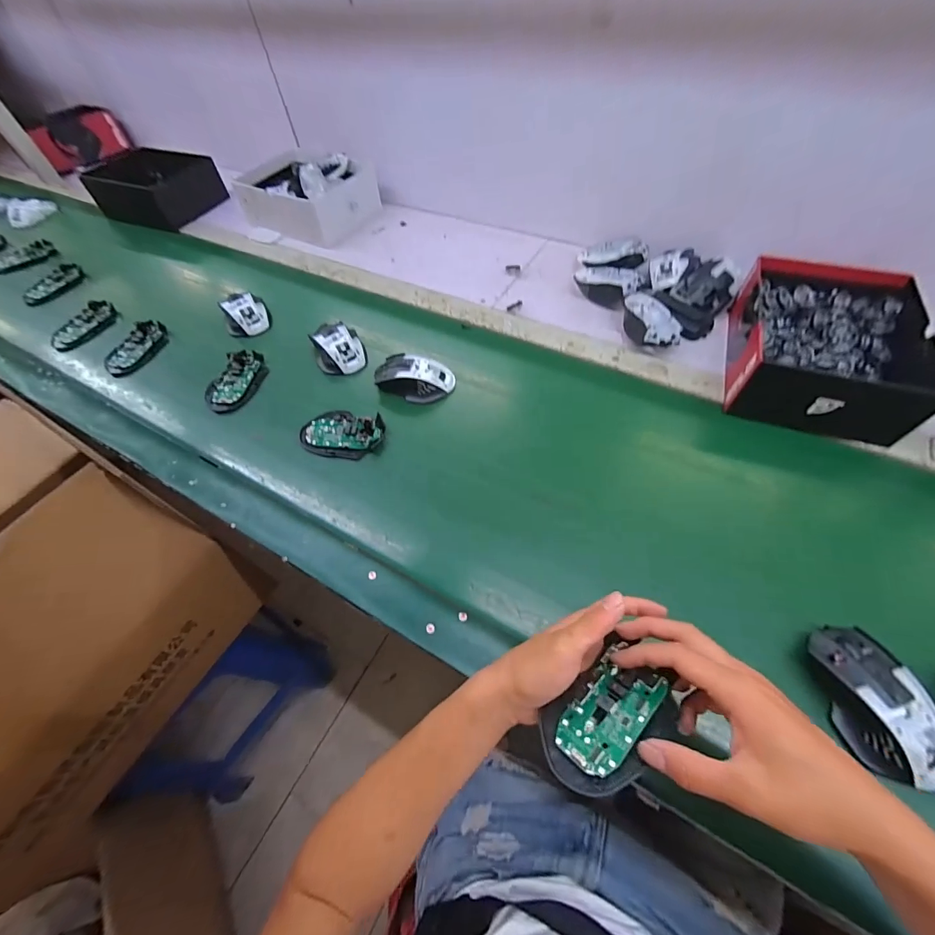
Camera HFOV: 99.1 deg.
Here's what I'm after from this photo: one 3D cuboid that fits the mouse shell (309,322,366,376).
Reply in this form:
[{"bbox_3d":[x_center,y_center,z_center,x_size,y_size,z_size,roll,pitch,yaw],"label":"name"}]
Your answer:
[{"bbox_3d":[-0.201,-0.186,0.621,0.072,0.032,0.086,-22,59,-9],"label":"mouse shell"}]

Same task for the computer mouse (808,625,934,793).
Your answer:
[{"bbox_3d":[0.340,0.193,0.331,0.063,0.035,0.114,-12,58,-3],"label":"computer mouse"}]

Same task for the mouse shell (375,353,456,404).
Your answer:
[{"bbox_3d":[-0.079,-0.133,0.580,0.115,0.034,0.069,14,61,13],"label":"mouse shell"}]

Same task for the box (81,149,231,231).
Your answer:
[{"bbox_3d":[-0.735,-0.672,0.941,0.261,0.077,0.196,18,62,15],"label":"box"}]

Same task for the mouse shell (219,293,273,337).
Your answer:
[{"bbox_3d":[-0.380,-0.262,0.680,0.071,0.033,0.071,-23,60,-10],"label":"mouse shell"}]

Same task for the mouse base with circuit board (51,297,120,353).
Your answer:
[{"bbox_3d":[-0.691,-0.258,0.717,0.058,0.017,0.120,23,63,17],"label":"mouse base with circuit board"}]

